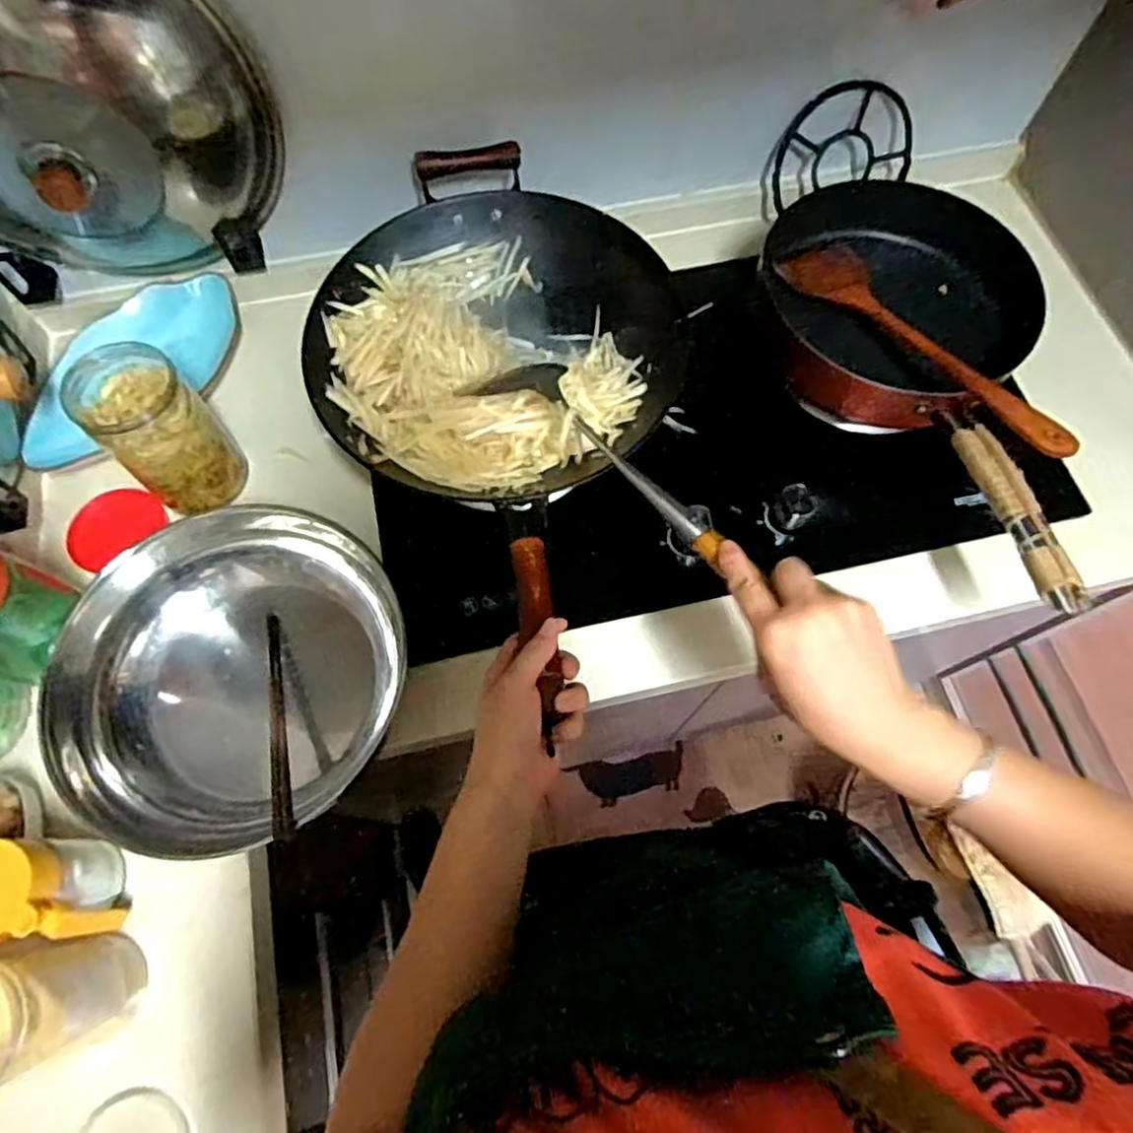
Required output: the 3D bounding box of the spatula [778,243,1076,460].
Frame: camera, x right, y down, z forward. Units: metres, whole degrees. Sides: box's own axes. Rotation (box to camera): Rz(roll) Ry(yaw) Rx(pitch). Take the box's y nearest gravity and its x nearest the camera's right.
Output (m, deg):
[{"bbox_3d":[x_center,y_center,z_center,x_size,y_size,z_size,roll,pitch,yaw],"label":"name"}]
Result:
[{"bbox_3d":[0.340,-0.220,0.670,0.071,0.017,0.354,-22,54,-9],"label":"spatula"}]

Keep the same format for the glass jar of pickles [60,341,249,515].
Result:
[{"bbox_3d":[-0.402,-0.132,0.686,0.094,0.140,0.107,-41,74,-15],"label":"glass jar of pickles"}]

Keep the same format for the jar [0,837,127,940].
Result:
[{"bbox_3d":[-0.412,0.253,0.543,0.083,0.116,0.069,3,68,1],"label":"jar"}]

